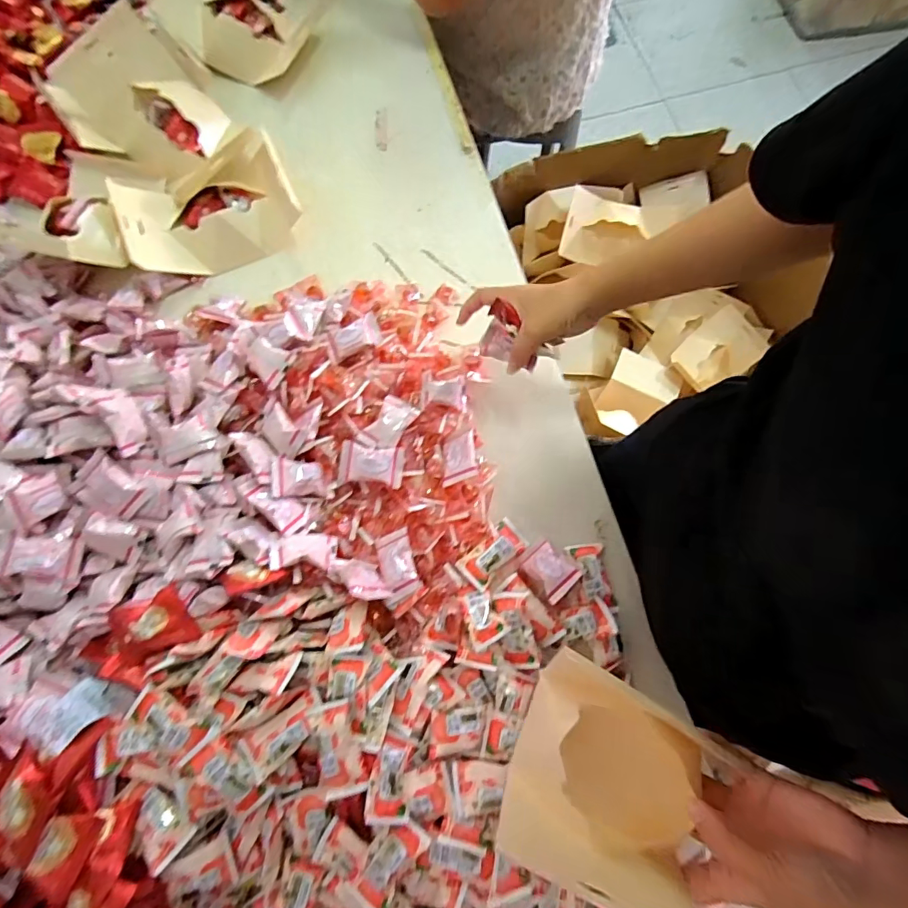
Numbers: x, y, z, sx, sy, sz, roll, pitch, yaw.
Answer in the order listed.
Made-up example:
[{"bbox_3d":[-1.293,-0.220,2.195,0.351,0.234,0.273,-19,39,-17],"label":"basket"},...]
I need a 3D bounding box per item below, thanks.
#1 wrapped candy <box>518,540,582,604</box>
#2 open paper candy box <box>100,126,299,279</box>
[{"bbox_3d":[0.097,0.120,0.486,0.045,0.019,0.048,-42,79,-10],"label":"wrapped candy"},{"bbox_3d":[-0.304,-0.312,0.589,0.196,0.049,0.152,-23,76,-6],"label":"open paper candy box"}]

